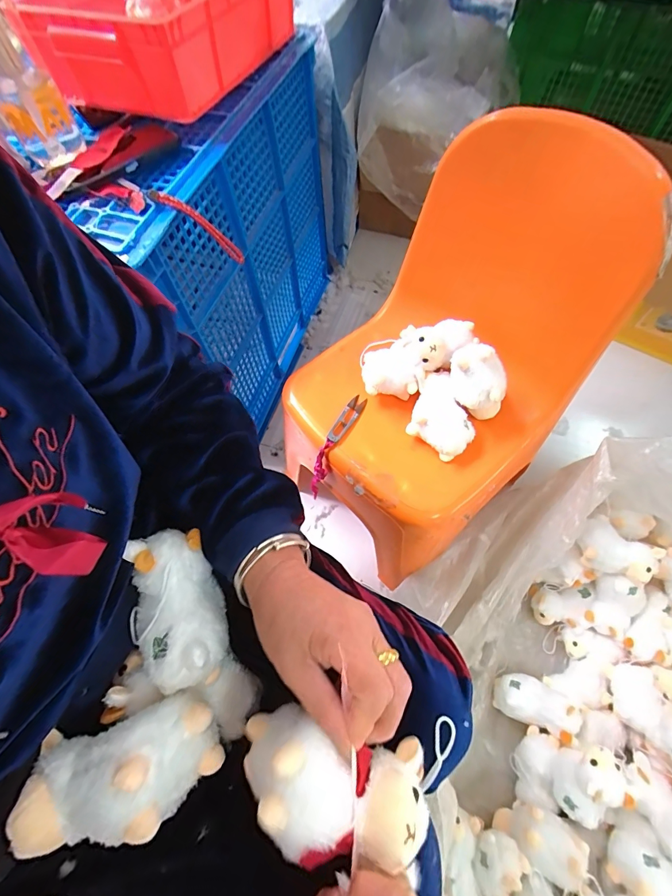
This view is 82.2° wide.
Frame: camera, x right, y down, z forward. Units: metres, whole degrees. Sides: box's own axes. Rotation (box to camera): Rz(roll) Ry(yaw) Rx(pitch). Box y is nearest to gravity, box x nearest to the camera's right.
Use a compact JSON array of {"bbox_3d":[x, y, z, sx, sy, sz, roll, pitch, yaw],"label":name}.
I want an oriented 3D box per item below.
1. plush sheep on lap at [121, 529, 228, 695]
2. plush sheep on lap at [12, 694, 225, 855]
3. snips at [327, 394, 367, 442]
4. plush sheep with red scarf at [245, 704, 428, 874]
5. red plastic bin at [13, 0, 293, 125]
[{"bbox_3d":[-0.129,0.126,0.305,0.070,0.050,0.115,-23,65,-9],"label":"plush sheep on lap"},{"bbox_3d":[-0.145,0.218,0.258,0.117,0.053,0.072,-12,63,-3],"label":"plush sheep on lap"},{"bbox_3d":[0.016,-0.043,0.564,0.022,0.010,0.100,25,54,14],"label":"snips"},{"bbox_3d":[-0.005,0.214,0.242,0.119,0.050,0.064,10,64,7],"label":"plush sheep with red scarf"},{"bbox_3d":[-0.231,-0.605,0.545,0.209,0.099,0.334,21,66,12],"label":"red plastic bin"}]

